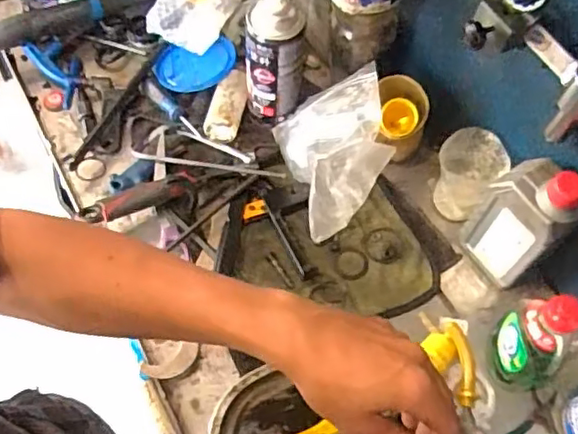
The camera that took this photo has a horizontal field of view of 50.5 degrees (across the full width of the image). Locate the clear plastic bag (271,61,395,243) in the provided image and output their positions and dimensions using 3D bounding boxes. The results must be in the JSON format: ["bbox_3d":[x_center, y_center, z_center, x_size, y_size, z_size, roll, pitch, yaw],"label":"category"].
[{"bbox_3d":[0.054,-0.078,0.686,0.112,0.085,0.170,-10,62,-8],"label":"clear plastic bag"}]

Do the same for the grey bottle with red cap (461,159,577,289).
[{"bbox_3d":[0.232,0.003,0.619,0.053,0.178,0.084,-32,67,-18],"label":"grey bottle with red cap"}]

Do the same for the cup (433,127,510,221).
[{"bbox_3d":[0.193,-0.039,0.687,0.066,0.101,0.079,28,64,13],"label":"cup"}]

